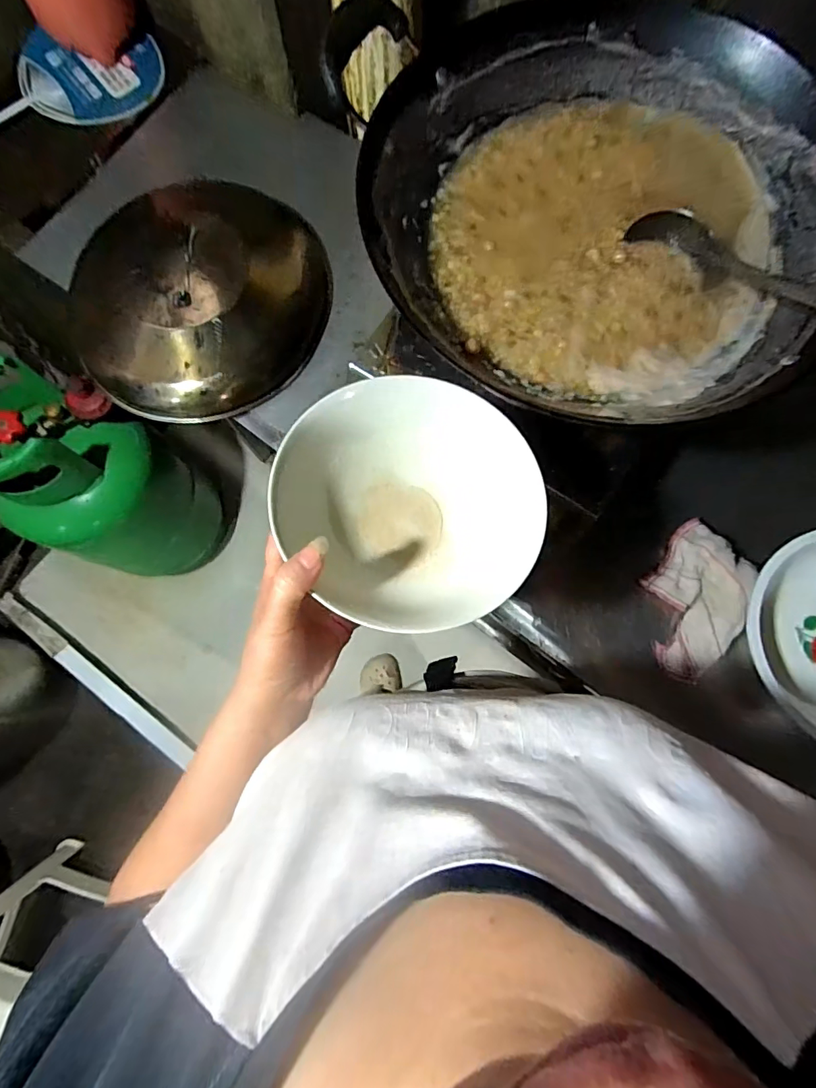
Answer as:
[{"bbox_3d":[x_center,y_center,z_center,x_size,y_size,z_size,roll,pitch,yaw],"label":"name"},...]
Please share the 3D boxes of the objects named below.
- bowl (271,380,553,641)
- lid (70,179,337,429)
[{"bbox_3d":[0.003,-0.030,0.338,0.168,0.068,0.175,0,77,1],"label":"bowl"},{"bbox_3d":[-0.263,-0.299,0.595,0.308,0.080,0.264,0,77,1],"label":"lid"}]

